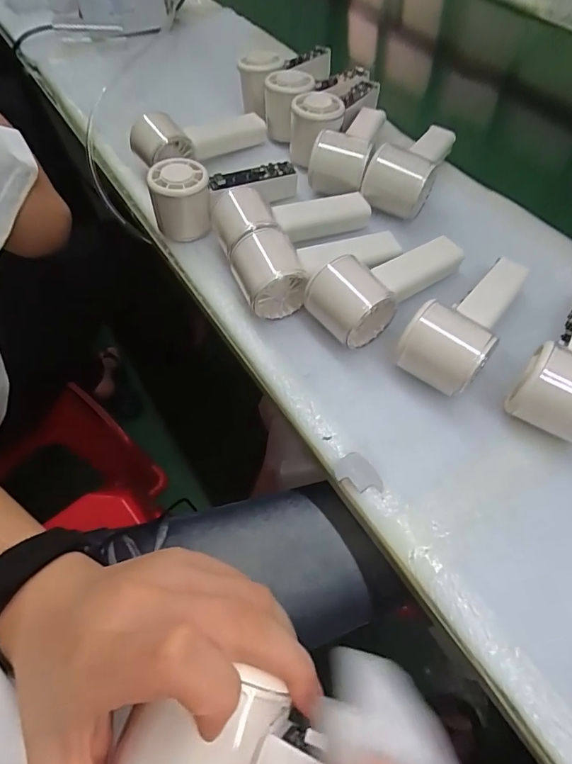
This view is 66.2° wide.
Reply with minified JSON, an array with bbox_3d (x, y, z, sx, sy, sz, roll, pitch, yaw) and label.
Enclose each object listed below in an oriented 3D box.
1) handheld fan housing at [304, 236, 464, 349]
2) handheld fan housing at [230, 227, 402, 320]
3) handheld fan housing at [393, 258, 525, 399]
[{"bbox_3d":[0.089,-0.089,0.372,0.151,0.051,0.058,-33,63,-16],"label":"handheld fan housing"},{"bbox_3d":[0.033,-0.103,0.384,0.152,0.053,0.066,-11,59,-4],"label":"handheld fan housing"},{"bbox_3d":[0.152,-0.052,0.350,0.059,0.056,0.152,40,68,23],"label":"handheld fan housing"}]

